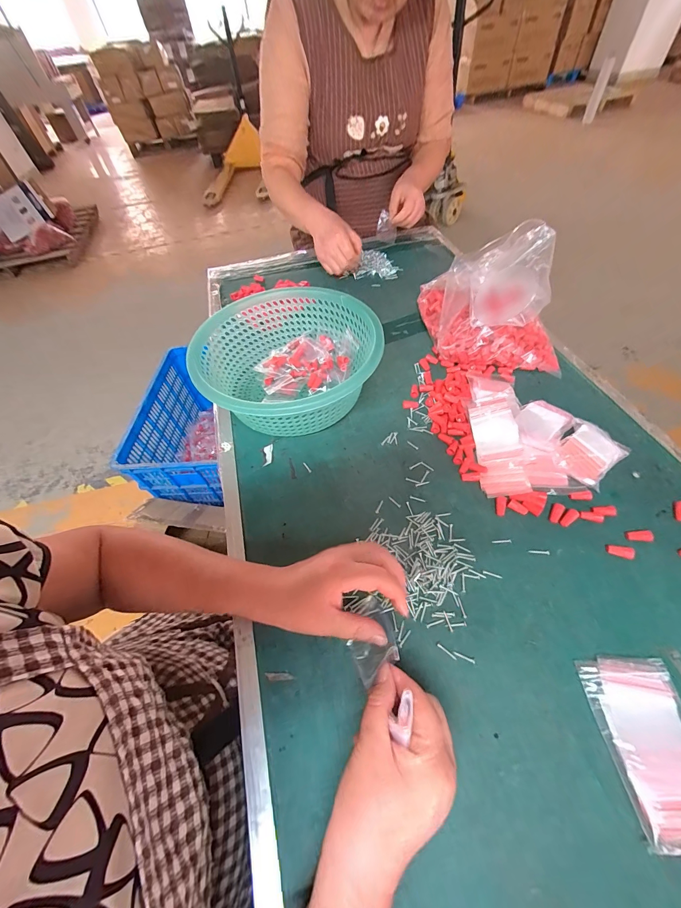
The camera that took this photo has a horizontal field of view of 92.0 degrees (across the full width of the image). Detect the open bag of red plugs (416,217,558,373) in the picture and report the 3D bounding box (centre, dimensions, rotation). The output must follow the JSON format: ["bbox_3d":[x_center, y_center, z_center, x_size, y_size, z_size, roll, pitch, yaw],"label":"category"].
[{"bbox_3d":[0.250,-0.255,0.554,0.182,0.131,0.243,-6,54,0],"label":"open bag of red plugs"}]

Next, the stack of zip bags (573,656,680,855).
[{"bbox_3d":[0.254,0.236,0.269,0.071,0.017,0.116,-3,54,2],"label":"stack of zip bags"}]

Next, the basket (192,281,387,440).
[{"bbox_3d":[-0.073,-0.135,0.508,0.259,0.107,0.270,5,54,8],"label":"basket"}]

